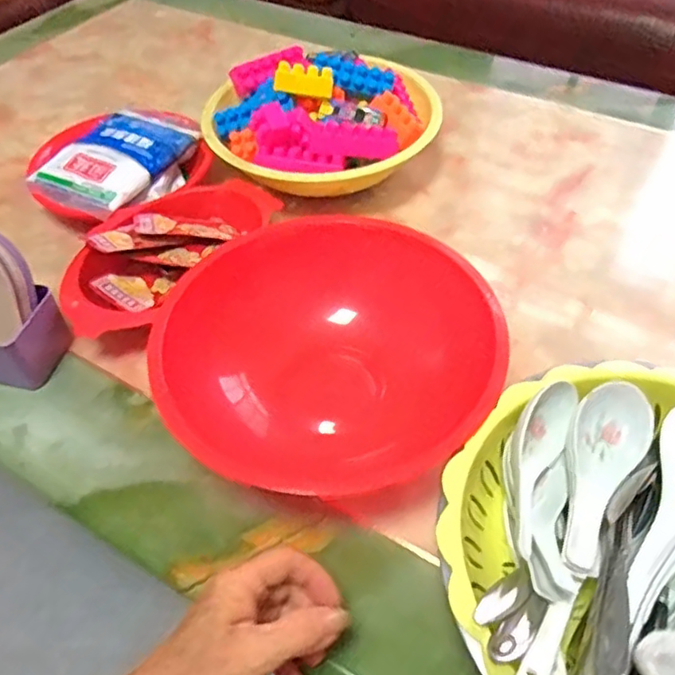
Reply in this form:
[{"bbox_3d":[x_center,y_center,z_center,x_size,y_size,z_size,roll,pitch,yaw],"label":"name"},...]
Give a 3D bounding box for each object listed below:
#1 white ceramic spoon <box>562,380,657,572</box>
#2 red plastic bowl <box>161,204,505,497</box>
[{"bbox_3d":[0.155,0.081,0.377,0.044,0.030,0.121,25,55,22],"label":"white ceramic spoon"},{"bbox_3d":[-0.016,0.012,0.469,0.193,0.103,0.218,-29,54,-21],"label":"red plastic bowl"}]

